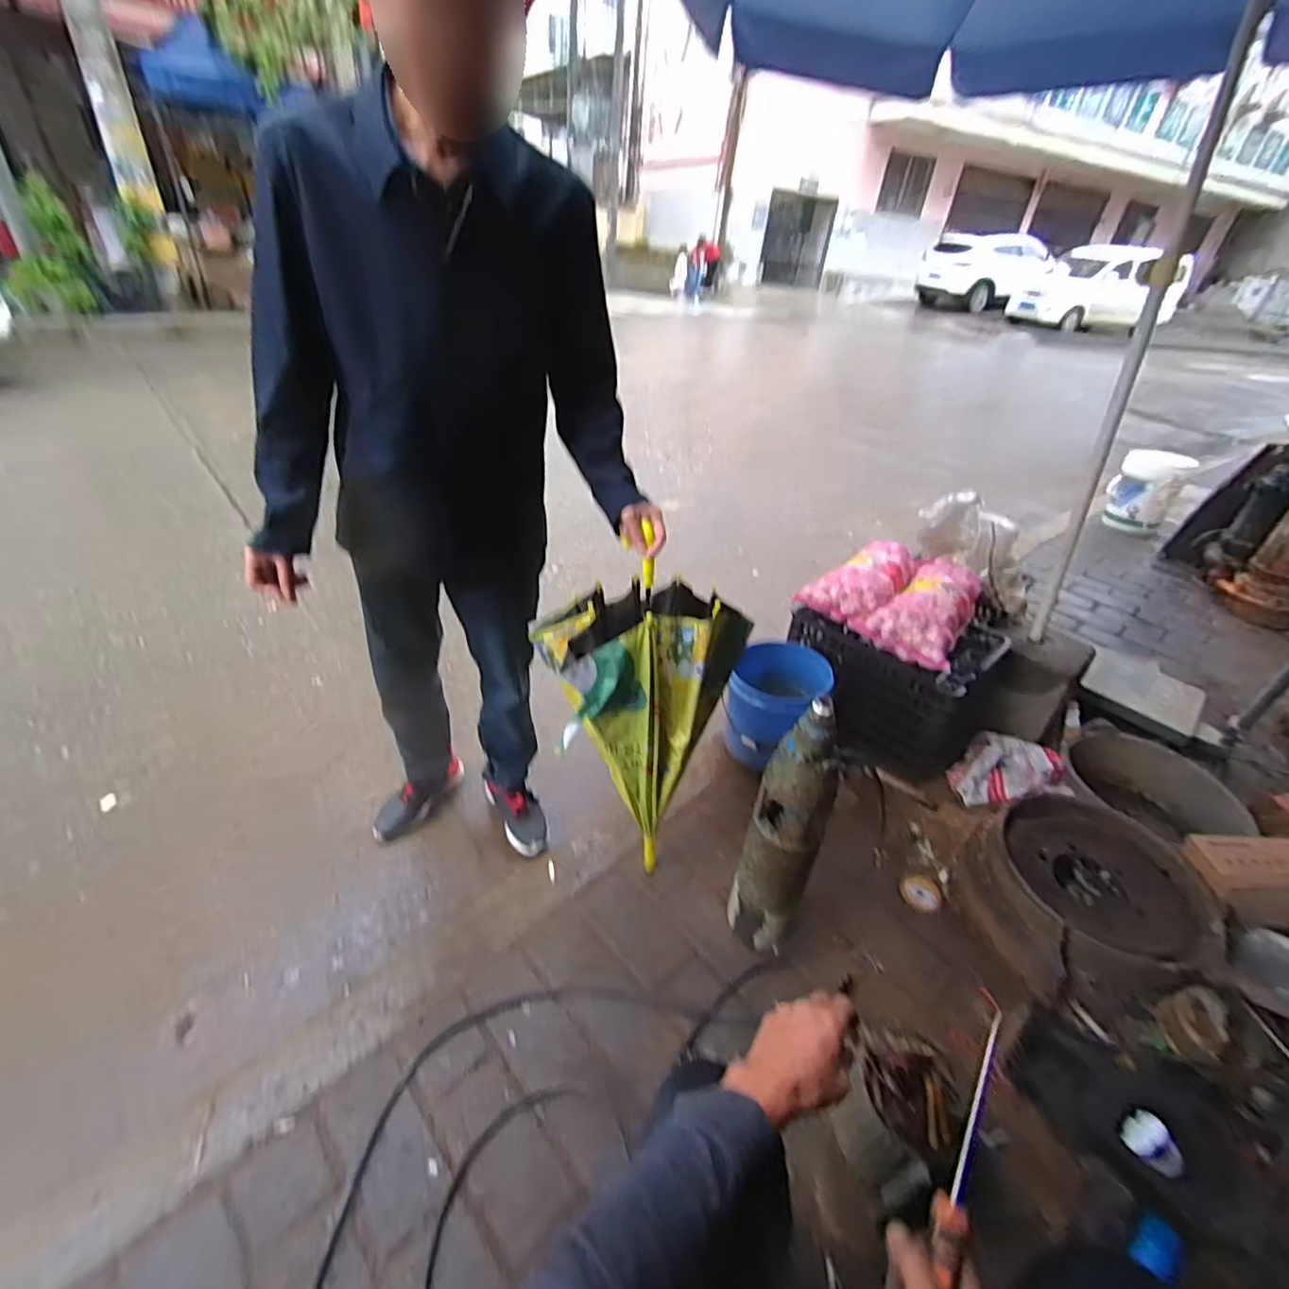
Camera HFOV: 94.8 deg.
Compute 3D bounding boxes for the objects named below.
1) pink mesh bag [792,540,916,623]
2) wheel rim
[{"bbox_3d":[0.617,-0.189,1.673,0.211,0.108,0.388,31,42,31],"label":"pink mesh bag"},{"bbox_3d":[0.882,0.503,1.206,0.410,0.156,0.401,-22,44,-34],"label":"wheel rim"}]

